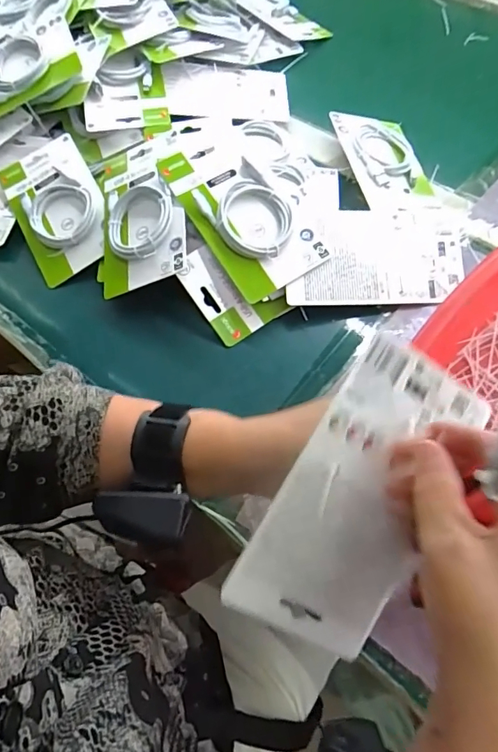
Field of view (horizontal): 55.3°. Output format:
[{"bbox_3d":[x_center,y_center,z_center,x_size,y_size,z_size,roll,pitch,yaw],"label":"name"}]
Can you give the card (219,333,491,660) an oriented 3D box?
[{"bbox_3d":[0.069,0.073,0.284,0.099,0.008,0.182,33,87,-14],"label":"card"}]

